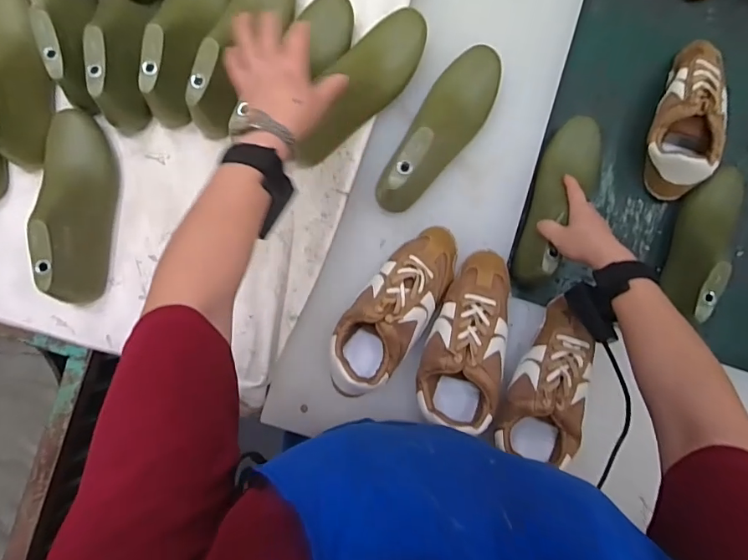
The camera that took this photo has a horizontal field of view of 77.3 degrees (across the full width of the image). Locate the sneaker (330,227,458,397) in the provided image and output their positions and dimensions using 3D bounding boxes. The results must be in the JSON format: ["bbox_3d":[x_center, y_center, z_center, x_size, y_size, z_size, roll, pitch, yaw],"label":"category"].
[{"bbox_3d":[0.026,0.036,0.568,0.085,0.070,0.223,36,85,1],"label":"sneaker"}]

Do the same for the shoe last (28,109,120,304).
[{"bbox_3d":[-0.361,-0.098,0.563,0.068,0.078,0.241,-11,86,-3],"label":"shoe last"}]

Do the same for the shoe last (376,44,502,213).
[{"bbox_3d":[0.086,-0.187,0.573,0.074,0.088,0.230,33,86,2],"label":"shoe last"}]

